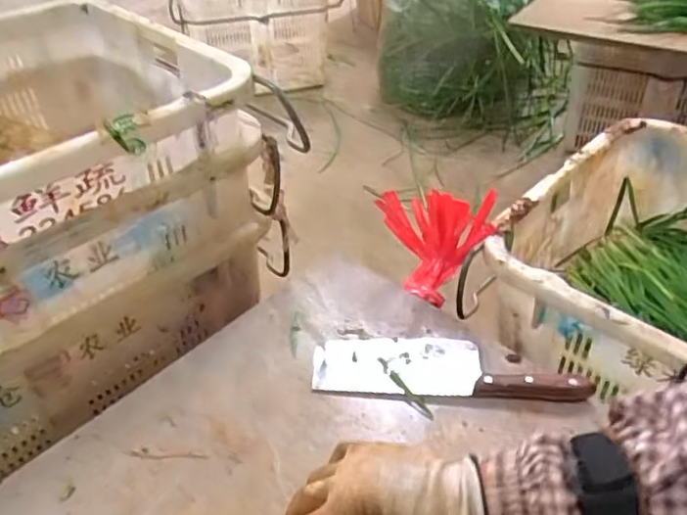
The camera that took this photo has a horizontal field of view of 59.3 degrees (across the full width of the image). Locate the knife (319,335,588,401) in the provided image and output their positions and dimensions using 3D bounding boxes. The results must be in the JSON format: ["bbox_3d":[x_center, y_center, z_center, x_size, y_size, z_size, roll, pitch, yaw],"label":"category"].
[{"bbox_3d":[0.109,0.113,0.648,0.279,0.022,0.079,3,40,5],"label":"knife"}]

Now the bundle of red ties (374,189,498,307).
[{"bbox_3d":[0.110,-0.034,0.749,0.079,0.136,0.146,-15,41,-16],"label":"bundle of red ties"}]

